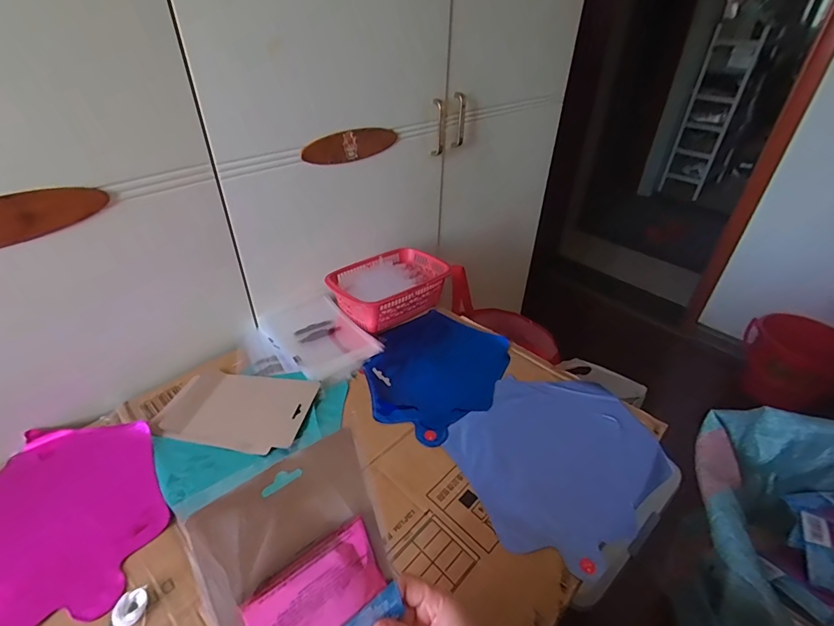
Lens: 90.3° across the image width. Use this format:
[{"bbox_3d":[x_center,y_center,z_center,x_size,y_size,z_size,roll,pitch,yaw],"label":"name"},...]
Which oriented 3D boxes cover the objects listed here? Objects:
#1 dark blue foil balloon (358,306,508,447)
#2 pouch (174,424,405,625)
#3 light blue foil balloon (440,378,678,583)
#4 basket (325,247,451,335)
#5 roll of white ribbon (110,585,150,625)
[{"bbox_3d":[0.024,0.090,0.666,0.207,0.025,0.270,18,39,20],"label":"dark blue foil balloon"},{"bbox_3d":[-0.070,0.178,0.272,0.118,0.172,0.019,-15,2,-42],"label":"pouch"},{"bbox_3d":[0.182,0.182,0.549,0.226,0.017,0.278,31,45,33],"label":"light blue foil balloon"},{"bbox_3d":[-0.053,-0.044,0.786,0.215,0.078,0.149,-27,46,-34],"label":"basket"},{"bbox_3d":[-0.255,0.273,0.364,0.032,0.011,0.050,-7,37,-13],"label":"roll of white ribbon"}]

